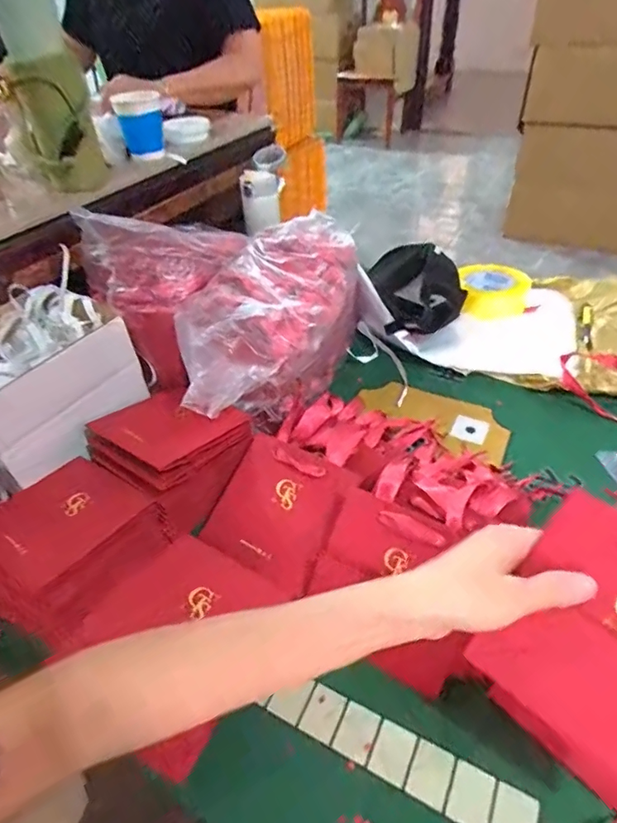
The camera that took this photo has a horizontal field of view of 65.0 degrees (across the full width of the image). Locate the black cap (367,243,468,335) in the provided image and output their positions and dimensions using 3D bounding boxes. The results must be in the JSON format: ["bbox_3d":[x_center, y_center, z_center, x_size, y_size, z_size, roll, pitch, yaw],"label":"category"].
[{"bbox_3d":[0.176,-0.204,0.816,0.140,0.101,0.216,-5,42,-1],"label":"black cap"}]

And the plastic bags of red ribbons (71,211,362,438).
[{"bbox_3d":[-0.083,-0.150,0.662,0.339,0.199,0.301,-33,50,-28],"label":"plastic bags of red ribbons"}]

